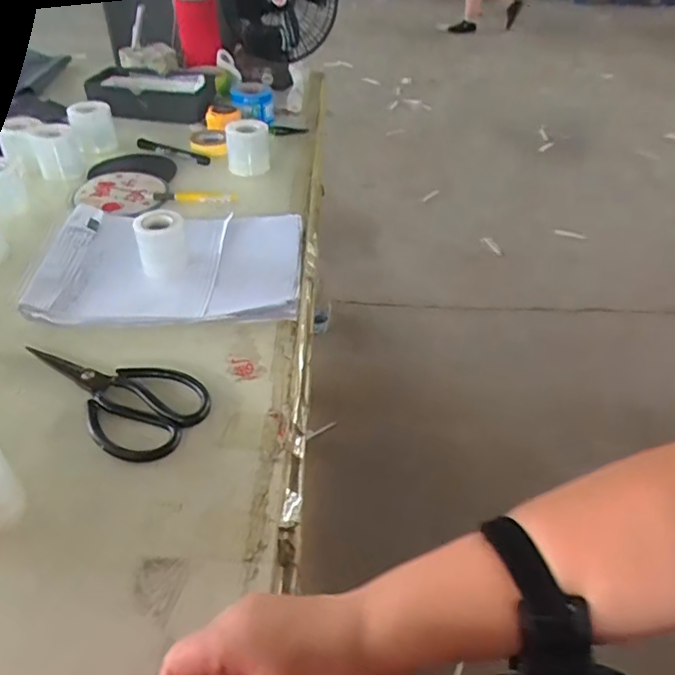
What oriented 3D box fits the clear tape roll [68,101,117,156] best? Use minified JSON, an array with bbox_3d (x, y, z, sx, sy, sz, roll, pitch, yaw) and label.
[{"bbox_3d":[-0.415,-0.360,0.975,0.066,0.061,0.075,-15,44,-19],"label":"clear tape roll"}]

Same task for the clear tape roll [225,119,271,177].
[{"bbox_3d":[-0.145,-0.306,0.925,0.069,0.071,0.057,-4,42,-8],"label":"clear tape roll"}]

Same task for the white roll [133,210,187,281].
[{"bbox_3d":[-0.212,-0.114,0.696,0.059,0.062,0.054,-11,43,-15],"label":"white roll"}]

